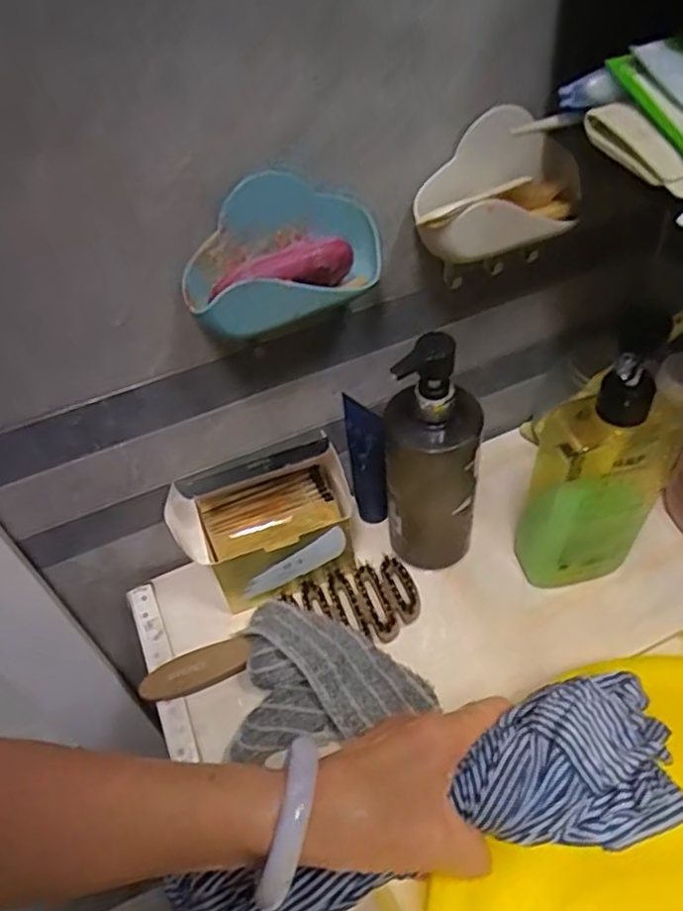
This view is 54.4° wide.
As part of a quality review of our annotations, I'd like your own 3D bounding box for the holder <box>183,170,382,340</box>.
[{"bbox_3d":[-0.031,-0.118,0.384,0.120,0.067,0.042,-21,50,-12],"label":"holder"}]

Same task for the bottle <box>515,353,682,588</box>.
[{"bbox_3d":[0.171,0.026,0.456,0.083,0.205,0.054,14,52,18],"label":"bottle"}]

